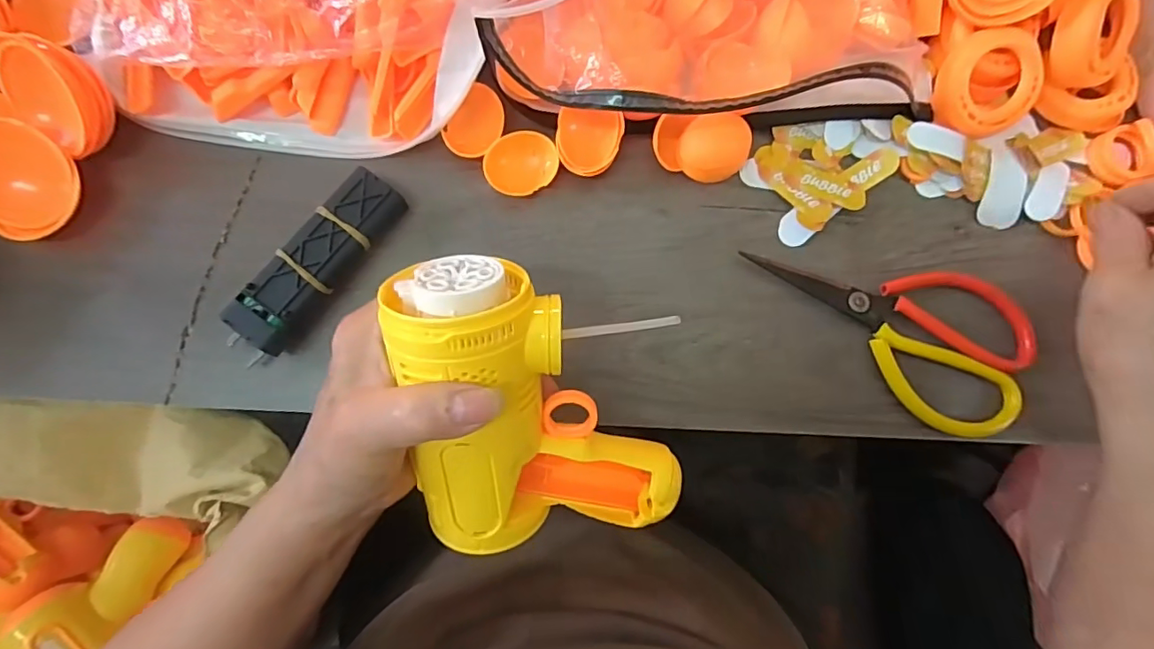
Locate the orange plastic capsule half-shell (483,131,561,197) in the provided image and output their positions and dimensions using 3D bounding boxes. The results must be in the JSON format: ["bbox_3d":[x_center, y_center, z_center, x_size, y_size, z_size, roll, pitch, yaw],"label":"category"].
[{"bbox_3d":[-0.032,-0.093,0.310,0.042,0.016,0.034,-24,84,-5],"label":"orange plastic capsule half-shell"}]

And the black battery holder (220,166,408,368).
[{"bbox_3d":[-0.142,-0.033,0.293,0.032,0.023,0.114,37,83,2],"label":"black battery holder"}]

